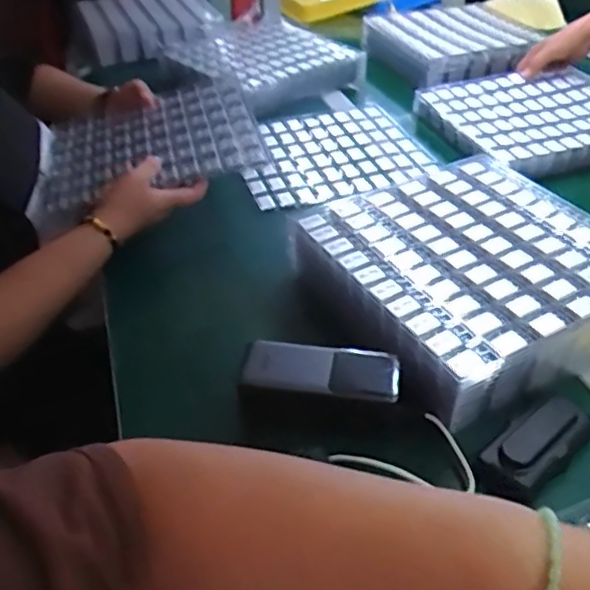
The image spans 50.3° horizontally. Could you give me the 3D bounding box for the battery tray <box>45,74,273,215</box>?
[{"bbox_3d":[-0.187,-0.195,0.825,0.273,0.035,0.223,-20,44,-8],"label":"battery tray"}]

